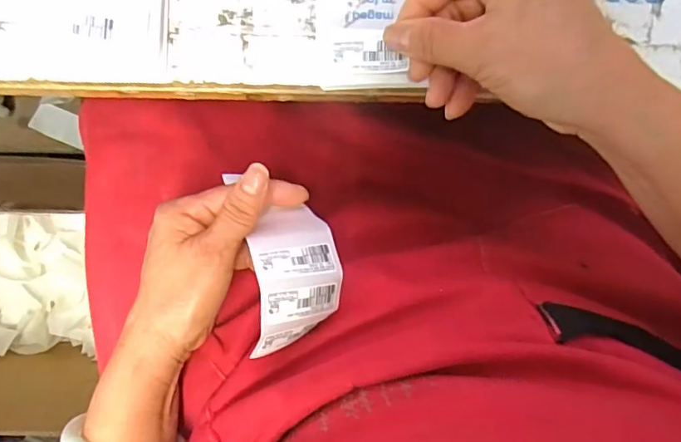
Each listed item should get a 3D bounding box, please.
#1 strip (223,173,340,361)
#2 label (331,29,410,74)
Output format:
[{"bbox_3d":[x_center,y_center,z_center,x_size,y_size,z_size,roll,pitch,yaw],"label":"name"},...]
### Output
[{"bbox_3d":[-0.031,0.021,0.304,0.057,0.054,0.103,-8,92,-4],"label":"strip"},{"bbox_3d":[0.015,-0.098,0.289,0.042,0.004,0.025,1,90,5],"label":"label"}]

